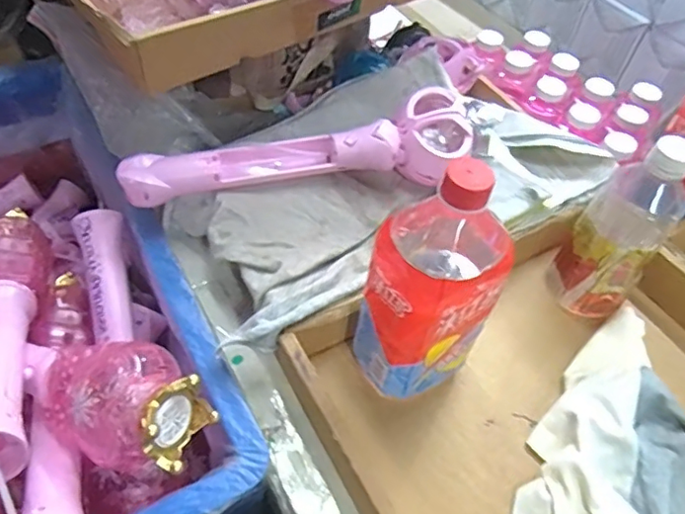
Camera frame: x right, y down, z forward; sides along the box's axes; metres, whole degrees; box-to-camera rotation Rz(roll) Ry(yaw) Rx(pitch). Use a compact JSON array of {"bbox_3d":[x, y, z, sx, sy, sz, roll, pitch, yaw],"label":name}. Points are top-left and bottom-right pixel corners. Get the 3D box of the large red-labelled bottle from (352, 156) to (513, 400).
[{"bbox_3d":[0.065,0.020,0.413,0.092,0.205,0.091,2,52,-2],"label":"large red-labelled bottle"}]

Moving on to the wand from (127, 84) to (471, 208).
[{"bbox_3d":[-0.040,-0.098,0.551,0.329,0.066,0.069,-9,53,-10],"label":"wand"}]

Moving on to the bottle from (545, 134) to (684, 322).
[{"bbox_3d":[0.242,-0.019,0.493,0.069,0.188,0.056,36,58,23],"label":"bottle"}]

